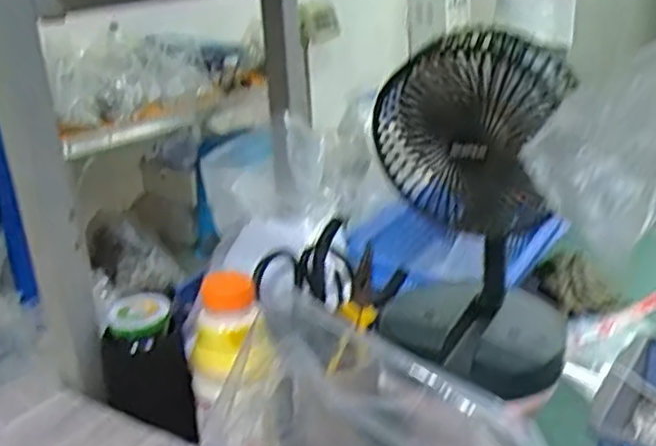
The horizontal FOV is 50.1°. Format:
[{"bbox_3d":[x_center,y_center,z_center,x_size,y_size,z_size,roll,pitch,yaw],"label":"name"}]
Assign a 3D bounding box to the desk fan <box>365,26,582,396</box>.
[{"bbox_3d":[0.124,-0.010,0.588,0.158,0.275,0.121,7,24,26],"label":"desk fan"}]

